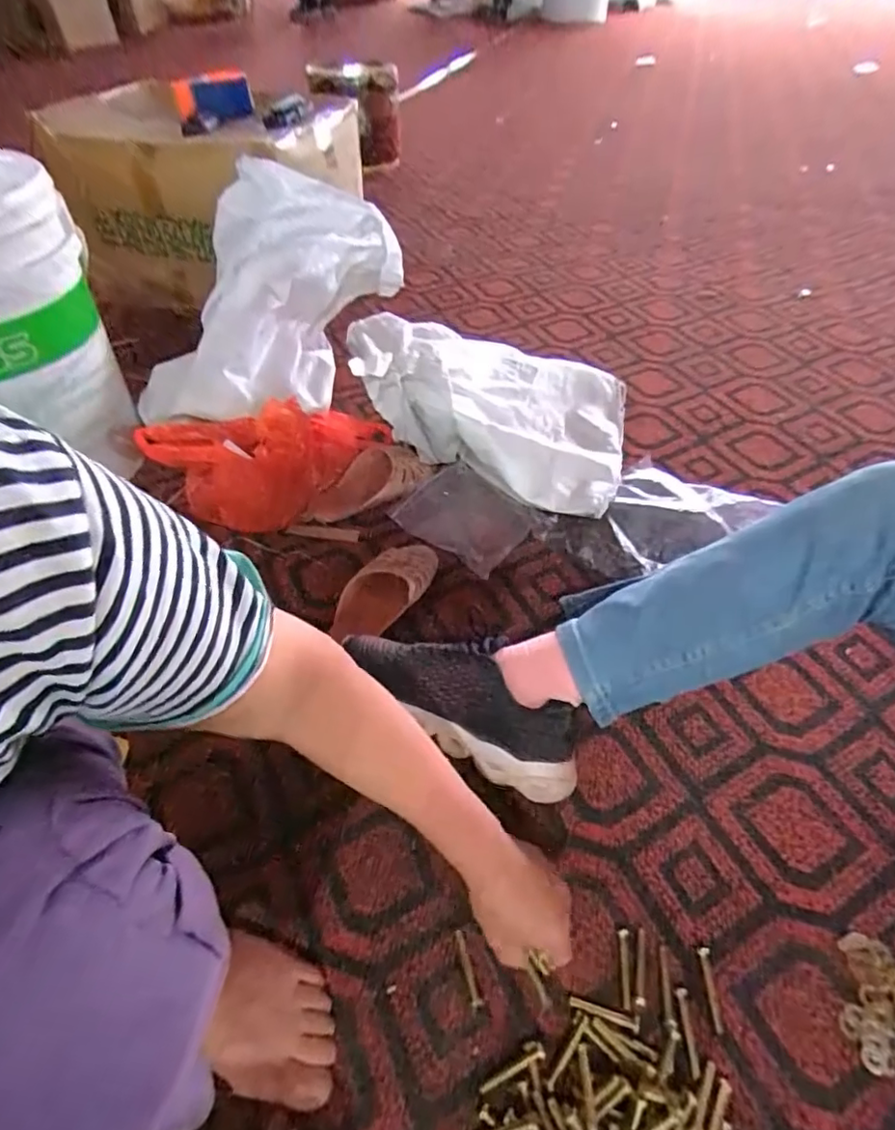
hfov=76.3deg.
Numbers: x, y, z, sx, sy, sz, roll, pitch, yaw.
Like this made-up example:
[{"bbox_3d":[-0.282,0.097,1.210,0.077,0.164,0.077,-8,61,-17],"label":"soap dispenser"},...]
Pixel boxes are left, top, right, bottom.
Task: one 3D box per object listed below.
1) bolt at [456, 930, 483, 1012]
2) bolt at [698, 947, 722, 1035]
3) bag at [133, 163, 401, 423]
[{"bbox_3d":[0.017,0.329,0.465,0.009,0.004,0.053,-12,50,-9],"label":"bolt"},{"bbox_3d":[0.209,0.336,0.452,0.009,0.004,0.054,3,49,4],"label":"bolt"},{"bbox_3d":[-0.278,-0.420,0.927,0.296,0.209,0.508,12,67,11],"label":"bag"}]

